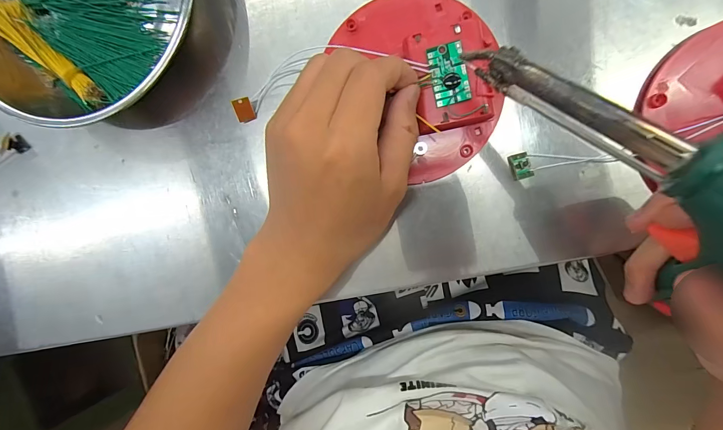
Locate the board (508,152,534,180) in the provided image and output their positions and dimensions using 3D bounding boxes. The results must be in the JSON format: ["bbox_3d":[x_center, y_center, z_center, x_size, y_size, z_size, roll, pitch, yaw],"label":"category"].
[{"bbox_3d":[0.104,-0.032,0.221,0.013,0.008,0.016,-15,92,8],"label":"board"}]

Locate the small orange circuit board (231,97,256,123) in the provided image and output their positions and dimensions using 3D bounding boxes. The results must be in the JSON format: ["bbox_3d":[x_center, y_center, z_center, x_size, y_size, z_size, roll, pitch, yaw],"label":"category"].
[{"bbox_3d":[-0.083,-0.074,0.239,0.012,0.004,0.017,-20,128,-10],"label":"small orange circuit board"}]

